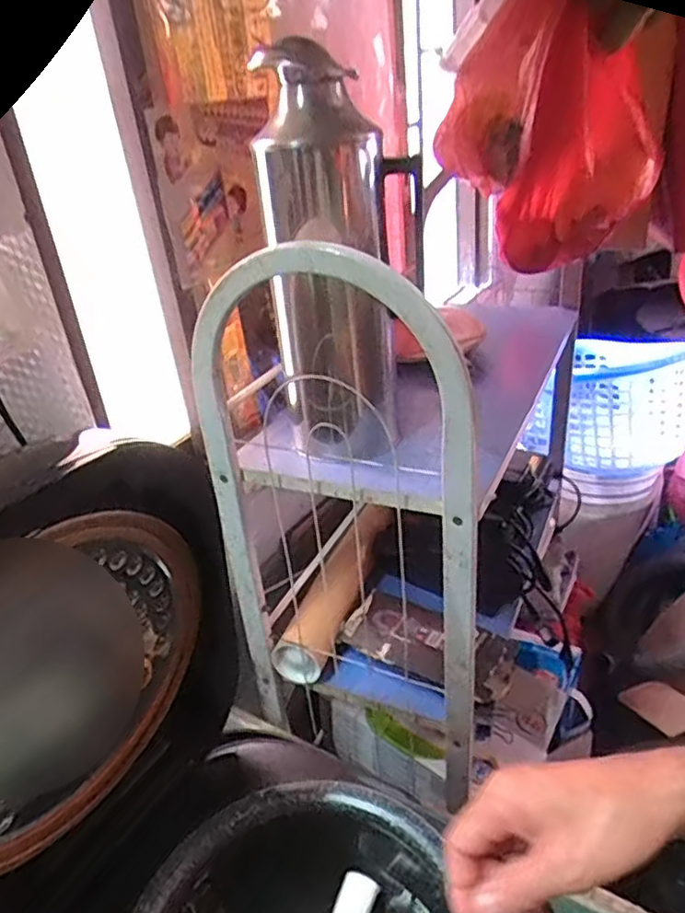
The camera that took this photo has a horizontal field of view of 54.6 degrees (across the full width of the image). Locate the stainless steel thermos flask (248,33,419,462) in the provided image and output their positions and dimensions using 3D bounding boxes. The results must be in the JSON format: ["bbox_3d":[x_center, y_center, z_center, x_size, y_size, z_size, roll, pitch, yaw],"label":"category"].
[{"bbox_3d":[-0.003,-0.183,0.664,0.119,0.374,0.100,15,36,33],"label":"stainless steel thermos flask"}]

